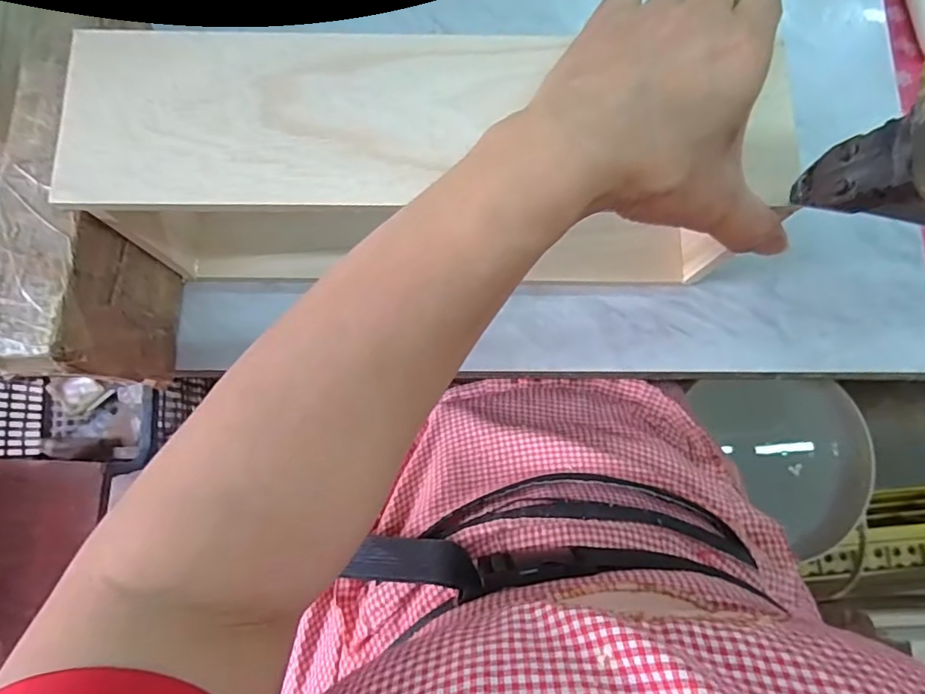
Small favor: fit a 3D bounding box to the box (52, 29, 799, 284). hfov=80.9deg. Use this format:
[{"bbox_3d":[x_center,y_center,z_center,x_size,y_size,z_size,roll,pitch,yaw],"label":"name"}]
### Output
[{"bbox_3d":[-0.016,-0.095,0.319,0.332,0.142,0.085,0,80,-1],"label":"box"}]

